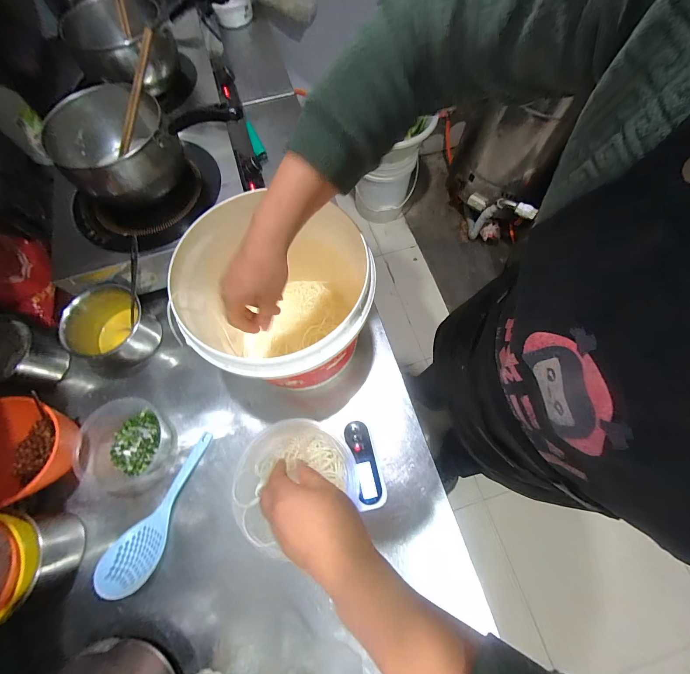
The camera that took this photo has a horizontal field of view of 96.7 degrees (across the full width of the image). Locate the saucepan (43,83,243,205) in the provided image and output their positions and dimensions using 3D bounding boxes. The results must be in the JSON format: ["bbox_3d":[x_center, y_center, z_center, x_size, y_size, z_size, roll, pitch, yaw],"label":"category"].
[{"bbox_3d":[-0.362,-0.350,0.544,0.296,0.115,0.180,-15,70,-4],"label":"saucepan"}]

